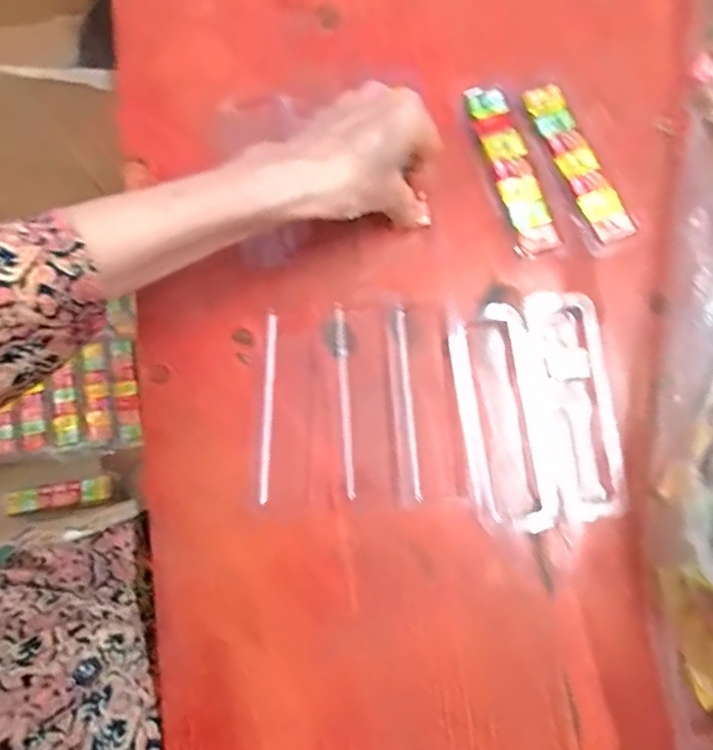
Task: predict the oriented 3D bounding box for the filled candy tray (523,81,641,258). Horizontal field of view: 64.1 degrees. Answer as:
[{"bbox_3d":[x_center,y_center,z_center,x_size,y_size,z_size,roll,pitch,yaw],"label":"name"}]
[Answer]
[{"bbox_3d":[0.150,-0.145,0.386,0.033,0.008,0.131,-20,80,-5],"label":"filled candy tray"}]

